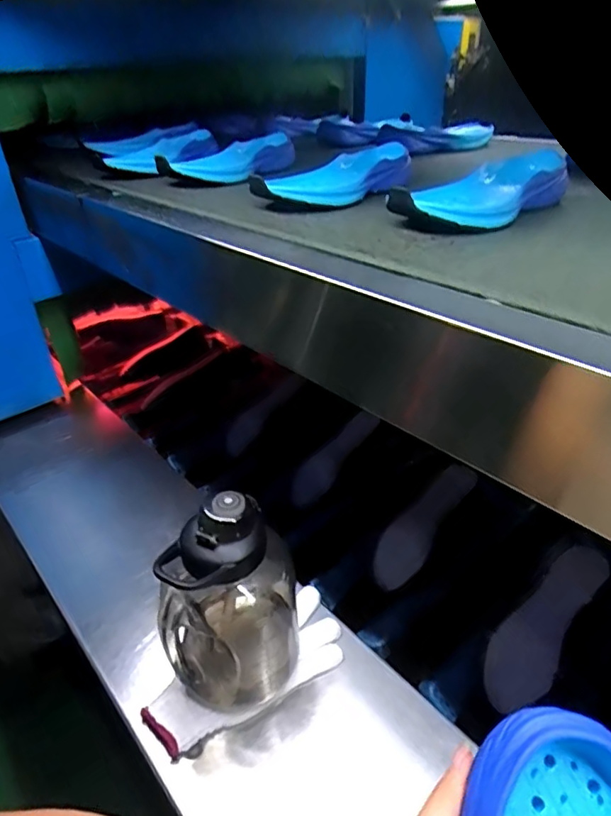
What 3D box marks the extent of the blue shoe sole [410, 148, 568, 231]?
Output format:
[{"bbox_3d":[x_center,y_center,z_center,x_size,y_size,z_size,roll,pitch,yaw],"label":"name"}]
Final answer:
[{"bbox_3d":[0.190,-0.222,0.526,0.093,0.031,0.243,22,43,35],"label":"blue shoe sole"}]

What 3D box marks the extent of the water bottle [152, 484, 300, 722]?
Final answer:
[{"bbox_3d":[-0.075,0.188,0.490,0.117,0.214,0.095,-7,34,-1],"label":"water bottle"}]

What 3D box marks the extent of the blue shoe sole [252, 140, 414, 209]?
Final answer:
[{"bbox_3d":[0.040,-0.270,0.610,0.091,0.035,0.216,18,41,31],"label":"blue shoe sole"}]

